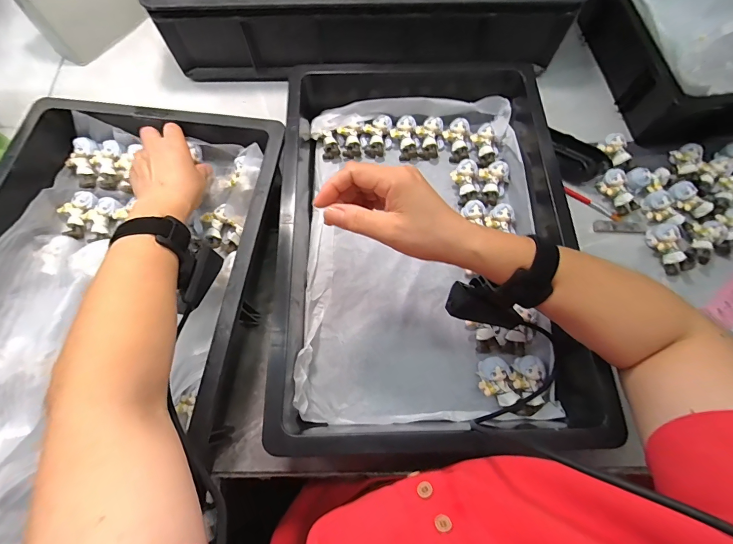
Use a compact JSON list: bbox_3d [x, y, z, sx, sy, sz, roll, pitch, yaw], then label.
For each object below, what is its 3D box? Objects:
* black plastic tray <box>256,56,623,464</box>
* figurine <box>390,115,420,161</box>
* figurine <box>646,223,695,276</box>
[{"bbox_3d":[0.068,-0.059,0.409,0.321,0.091,0.496,-2,70,0],"label":"black plastic tray"},{"bbox_3d":[0.056,-0.188,0.484,0.036,0.026,0.054,-15,71,-5],"label":"figurine"},{"bbox_3d":[0.369,-0.030,0.414,0.035,0.021,0.062,-13,71,-4],"label":"figurine"}]

